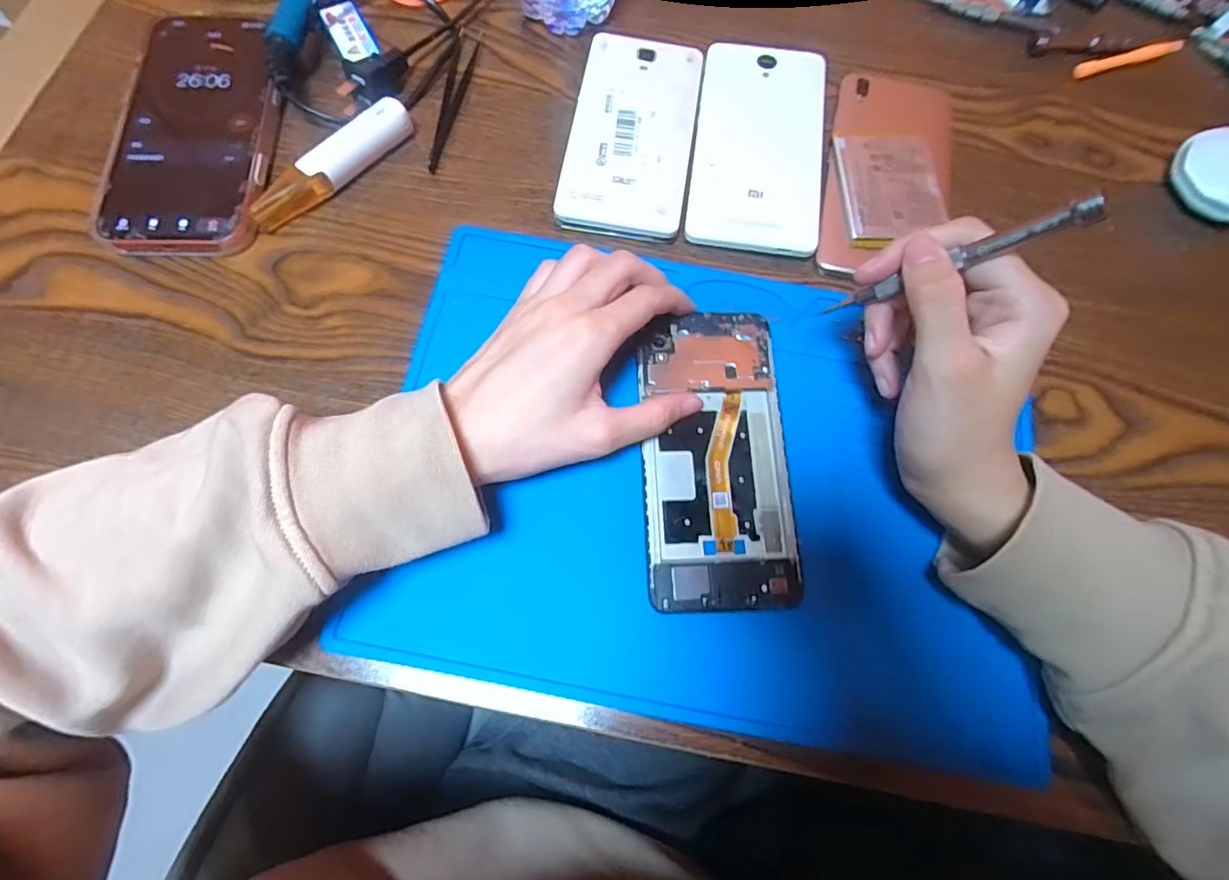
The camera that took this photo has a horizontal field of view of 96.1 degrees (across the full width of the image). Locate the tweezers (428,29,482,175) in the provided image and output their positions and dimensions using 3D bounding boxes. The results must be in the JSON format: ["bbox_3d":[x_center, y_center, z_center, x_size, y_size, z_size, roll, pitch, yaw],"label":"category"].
[{"bbox_3d":[-0.098,-0.212,0.341,0.016,0.007,0.112,4,72,0],"label":"tweezers"}]

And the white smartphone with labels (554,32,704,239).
[{"bbox_3d":[0.011,-0.184,0.333,0.072,0.012,0.142,9,72,1],"label":"white smartphone with labels"}]

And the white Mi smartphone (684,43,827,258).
[{"bbox_3d":[0.087,-0.179,0.333,0.077,0.007,0.148,8,72,1],"label":"white Mi smartphone"}]

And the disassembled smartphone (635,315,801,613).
[{"bbox_3d":[0.050,0.006,0.272,0.071,0.007,0.148,1,74,-1],"label":"disassembled smartphone"}]

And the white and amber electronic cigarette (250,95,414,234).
[{"bbox_3d":[-0.159,-0.156,0.314,0.016,0.021,0.105,39,75,10],"label":"white and amber electronic cigarette"}]

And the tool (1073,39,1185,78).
[{"bbox_3d":[0.346,-0.257,0.374,0.082,0.005,0.010,-19,74,-7],"label":"tool"}]

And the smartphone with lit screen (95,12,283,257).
[{"bbox_3d":[-0.240,-0.180,0.321,0.083,0.017,0.161,0,72,-2],"label":"smartphone with lit screen"}]

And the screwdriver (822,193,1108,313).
[{"bbox_3d":[0.130,-0.068,0.218,0.006,0.097,0.007,18,67,-39],"label":"screwdriver"}]

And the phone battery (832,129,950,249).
[{"bbox_3d":[0.163,-0.149,0.324,0.059,0.004,0.083,-1,72,-2],"label":"phone battery"}]

